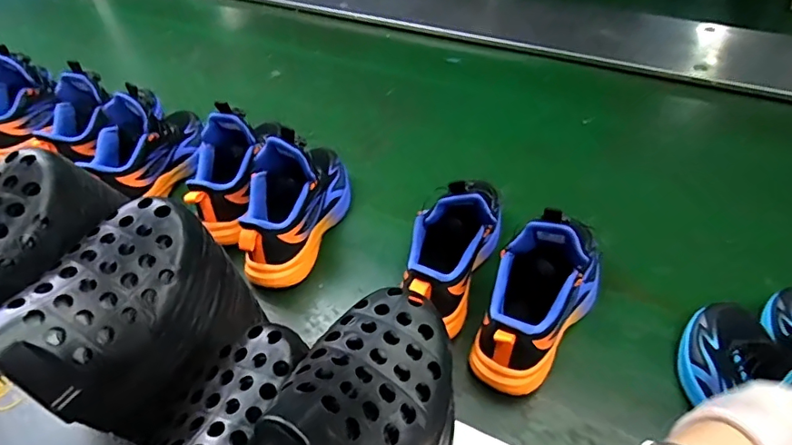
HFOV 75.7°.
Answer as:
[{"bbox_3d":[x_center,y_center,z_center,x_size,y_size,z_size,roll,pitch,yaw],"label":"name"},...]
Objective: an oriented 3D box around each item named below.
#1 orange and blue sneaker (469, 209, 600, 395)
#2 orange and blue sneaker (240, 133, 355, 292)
[{"bbox_3d":[0.162,0.062,0.543,0.084,0.153,0.218,29,54,28],"label":"orange and blue sneaker"},{"bbox_3d":[-0.128,-0.037,0.665,0.079,0.153,0.239,12,48,15],"label":"orange and blue sneaker"}]

